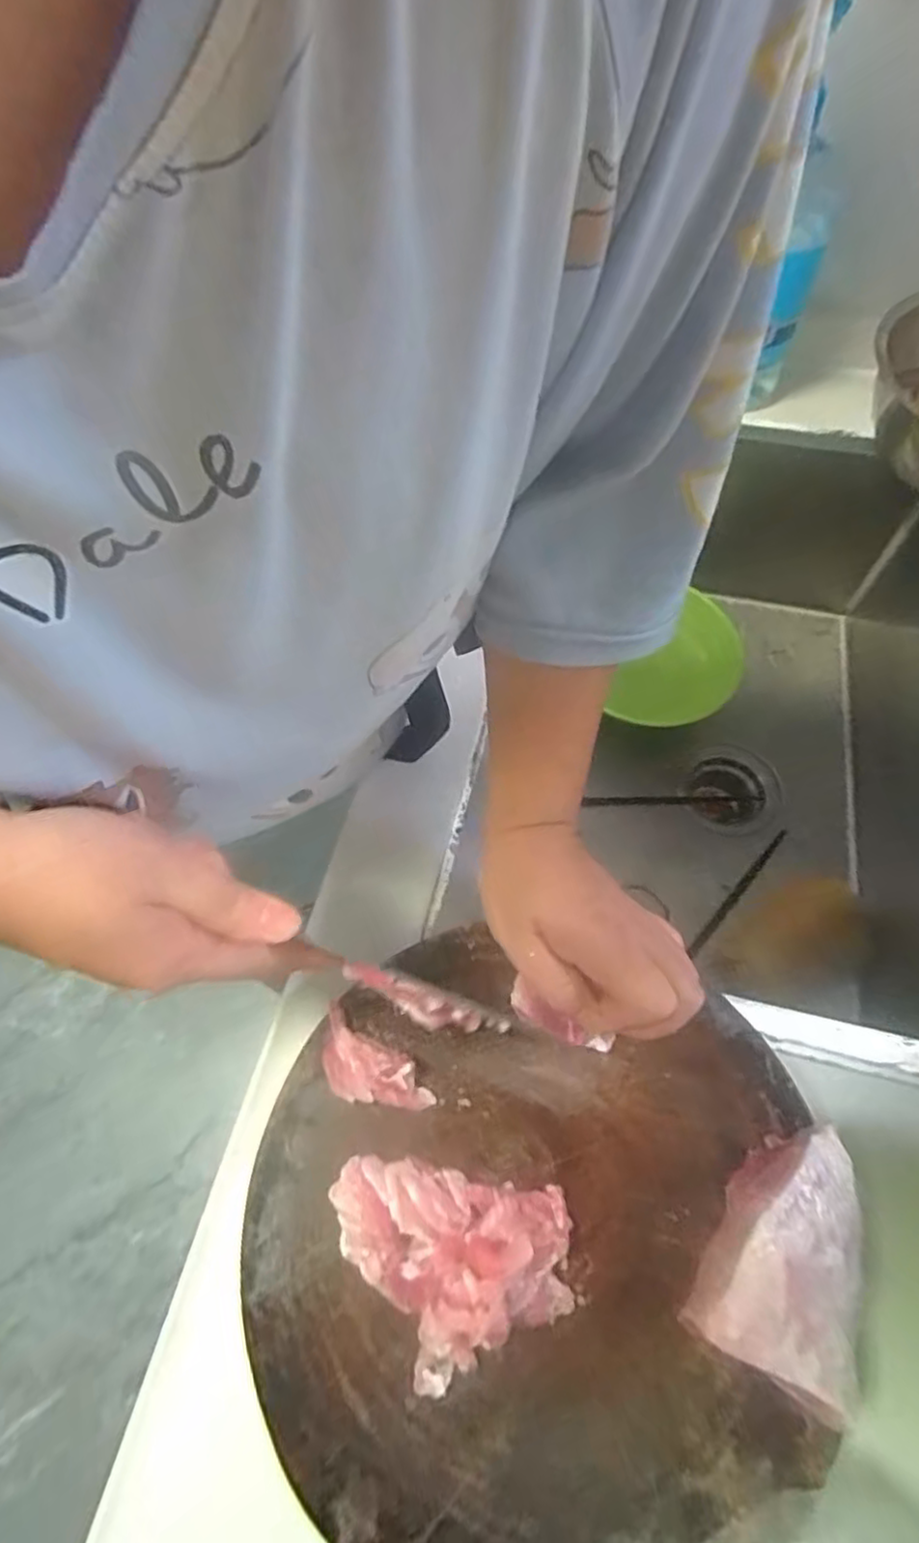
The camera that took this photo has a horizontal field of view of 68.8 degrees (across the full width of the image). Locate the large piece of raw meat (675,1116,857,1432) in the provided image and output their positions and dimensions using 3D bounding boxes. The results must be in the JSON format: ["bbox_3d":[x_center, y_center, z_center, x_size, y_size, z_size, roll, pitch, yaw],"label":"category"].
[{"bbox_3d":[0.148,0.211,0.301,0.060,0.040,0.099,25,65,14],"label":"large piece of raw meat"}]

